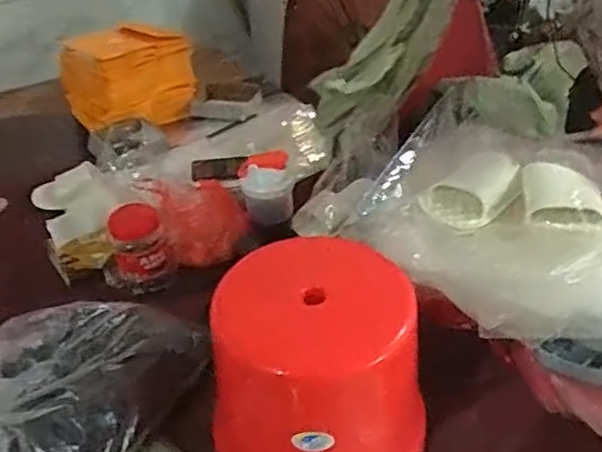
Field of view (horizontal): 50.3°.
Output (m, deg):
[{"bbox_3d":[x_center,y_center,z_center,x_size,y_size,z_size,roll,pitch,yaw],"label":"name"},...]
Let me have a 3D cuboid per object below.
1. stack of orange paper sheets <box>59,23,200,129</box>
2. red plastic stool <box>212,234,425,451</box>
[{"bbox_3d":[-0.428,-0.379,1.600,0.307,0.178,0.184,-21,40,-22],"label":"stack of orange paper sheets"},{"bbox_3d":[0.024,0.189,0.833,0.255,0.259,0.254,1,37,6],"label":"red plastic stool"}]

